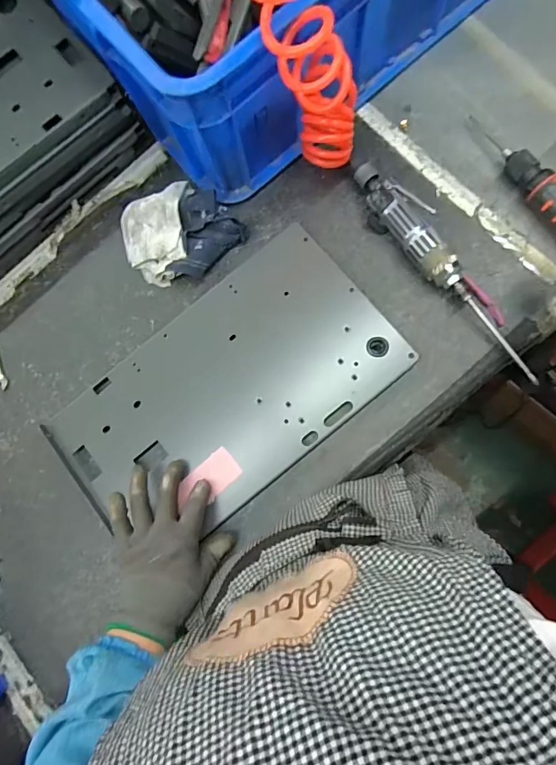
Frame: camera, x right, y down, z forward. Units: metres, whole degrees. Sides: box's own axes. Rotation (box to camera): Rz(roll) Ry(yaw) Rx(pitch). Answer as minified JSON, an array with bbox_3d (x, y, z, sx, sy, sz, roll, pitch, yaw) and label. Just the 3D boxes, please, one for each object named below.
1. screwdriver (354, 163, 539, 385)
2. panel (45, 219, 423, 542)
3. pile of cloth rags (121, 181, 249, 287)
[{"bbox_3d":[0.203,-0.140,0.516,0.054,0.044,0.319,-37,80,0],"label":"screwdriver"},{"bbox_3d":[-0.064,0.013,0.519,0.408,0.015,0.231,-39,80,0],"label":"panel"},{"bbox_3d":[-0.132,-0.194,0.551,0.135,0.050,0.130,-1,82,6],"label":"pile of cloth rags"}]

